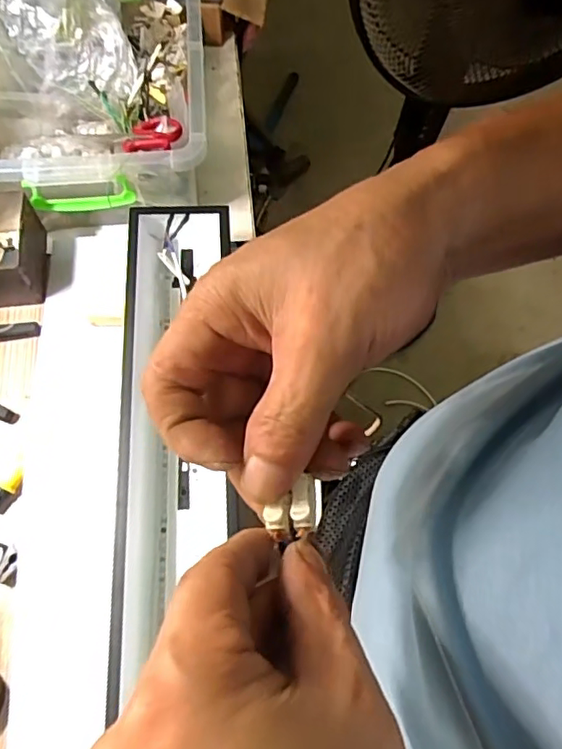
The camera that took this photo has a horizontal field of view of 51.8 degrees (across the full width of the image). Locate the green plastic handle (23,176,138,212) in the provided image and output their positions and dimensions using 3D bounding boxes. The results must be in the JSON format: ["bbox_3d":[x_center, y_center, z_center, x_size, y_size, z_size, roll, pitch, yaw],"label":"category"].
[{"bbox_3d":[-0.218,-0.198,0.630,0.109,0.047,0.013,-6,68,-4],"label":"green plastic handle"}]

